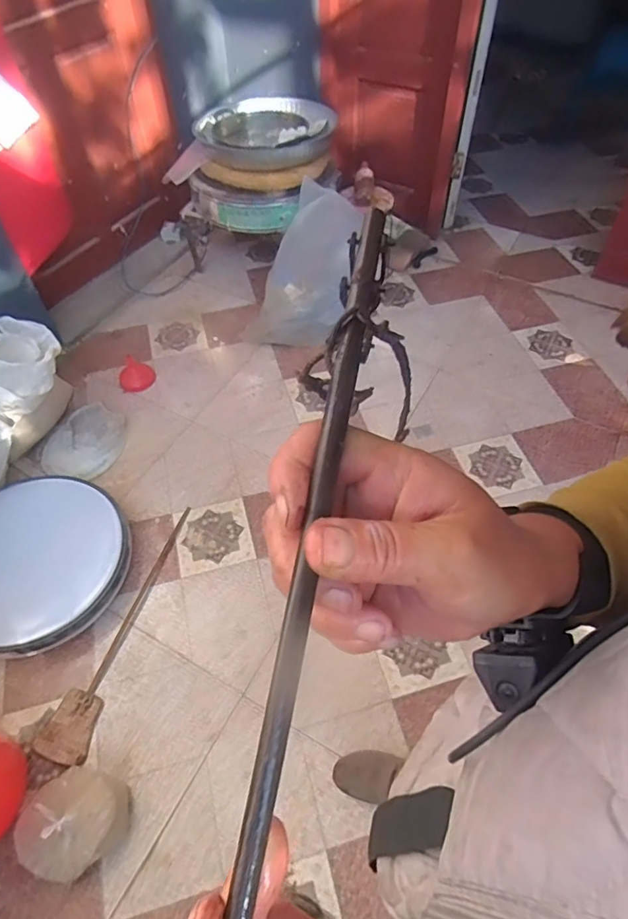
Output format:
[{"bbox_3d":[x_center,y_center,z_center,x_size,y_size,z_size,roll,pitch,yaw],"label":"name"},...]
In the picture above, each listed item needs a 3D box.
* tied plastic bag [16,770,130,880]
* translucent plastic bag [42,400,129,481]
[{"bbox_3d":[-0.458,0.704,1.012,0.167,0.108,0.181,23,56,17],"label":"tied plastic bag"},{"bbox_3d":[-0.700,-0.067,1.649,0.213,0.044,0.290,8,53,6],"label":"translucent plastic bag"}]

